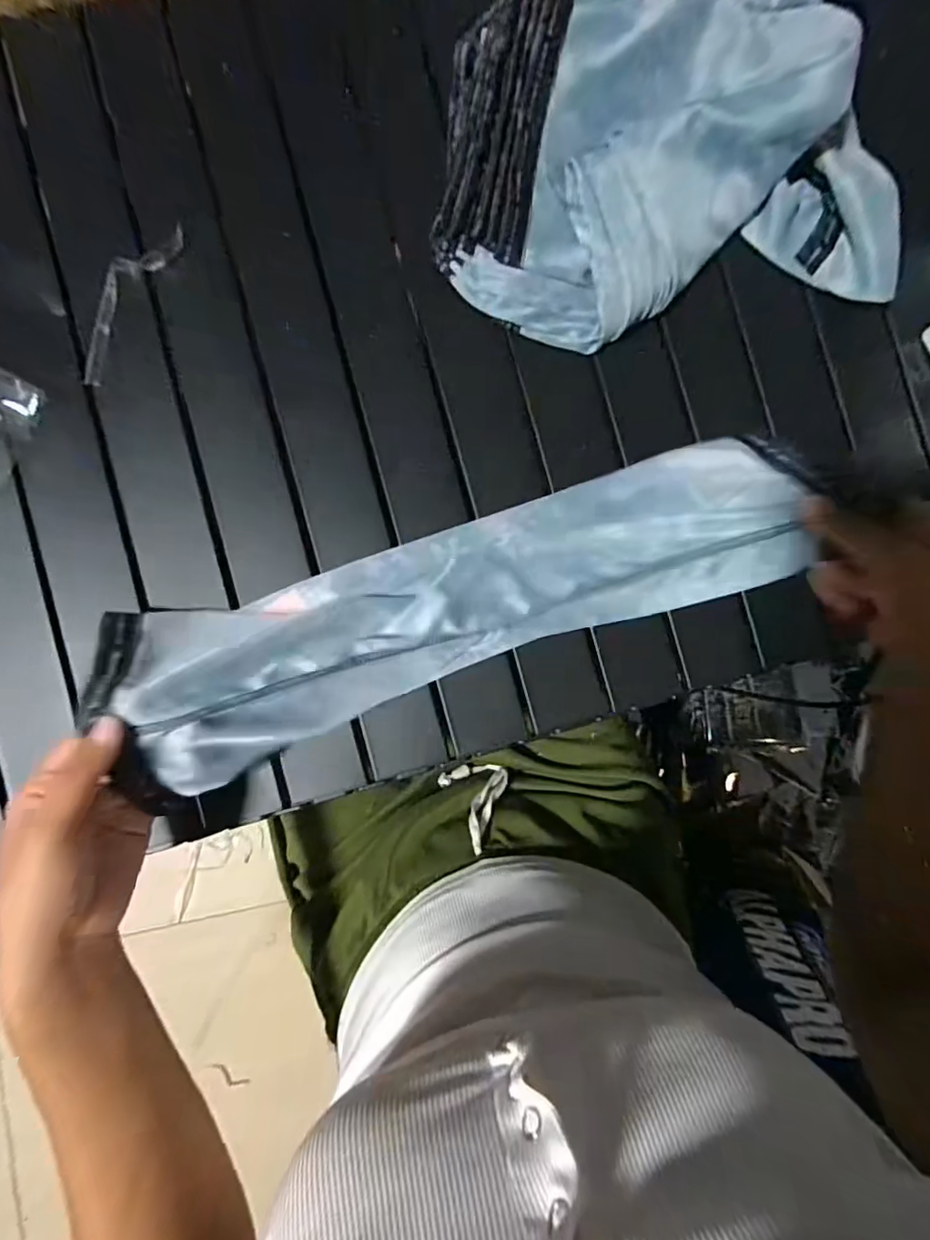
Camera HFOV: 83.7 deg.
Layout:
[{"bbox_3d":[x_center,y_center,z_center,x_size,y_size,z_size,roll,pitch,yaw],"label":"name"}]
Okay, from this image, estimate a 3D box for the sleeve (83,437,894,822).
[{"bbox_3d":[0.007,-0.008,0.329,0.434,0.077,0.119,-20,89,-5],"label":"sleeve"}]

